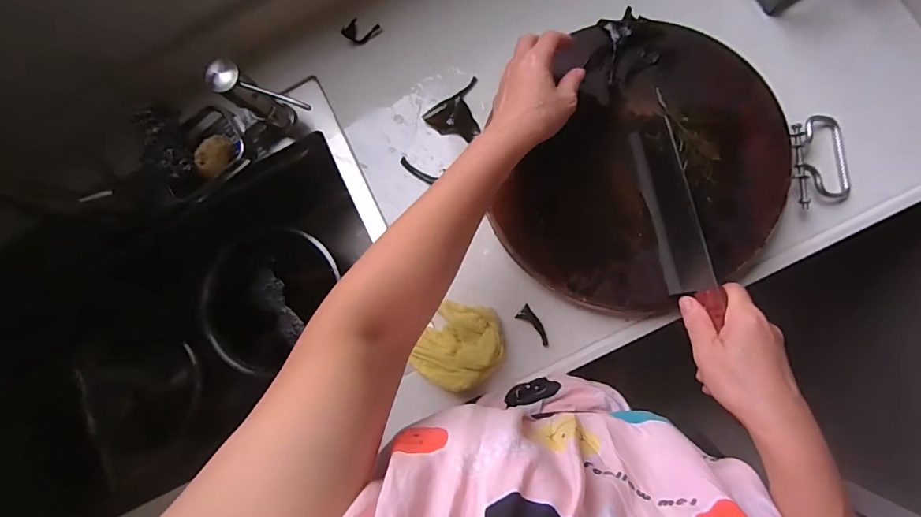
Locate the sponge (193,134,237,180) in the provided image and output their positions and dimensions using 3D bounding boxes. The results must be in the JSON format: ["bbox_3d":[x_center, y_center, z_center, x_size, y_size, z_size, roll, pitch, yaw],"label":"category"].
[{"bbox_3d":[-0.294,-0.122,0.526,0.034,0.026,0.051,32,88,9],"label":"sponge"}]

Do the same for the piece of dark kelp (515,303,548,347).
[{"bbox_3d":[0.083,0.078,0.497,0.019,0.007,0.049,-38,81,2],"label":"piece of dark kelp"}]

